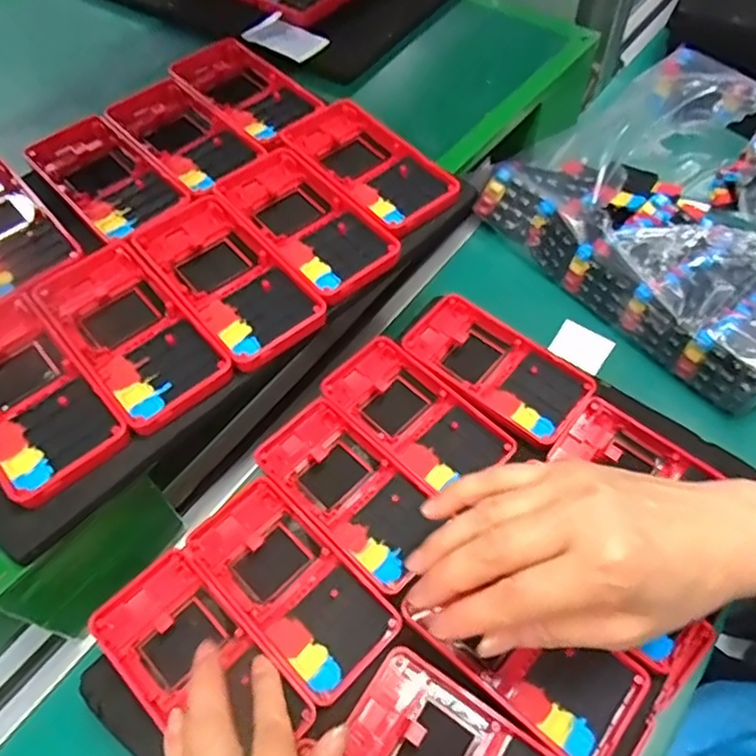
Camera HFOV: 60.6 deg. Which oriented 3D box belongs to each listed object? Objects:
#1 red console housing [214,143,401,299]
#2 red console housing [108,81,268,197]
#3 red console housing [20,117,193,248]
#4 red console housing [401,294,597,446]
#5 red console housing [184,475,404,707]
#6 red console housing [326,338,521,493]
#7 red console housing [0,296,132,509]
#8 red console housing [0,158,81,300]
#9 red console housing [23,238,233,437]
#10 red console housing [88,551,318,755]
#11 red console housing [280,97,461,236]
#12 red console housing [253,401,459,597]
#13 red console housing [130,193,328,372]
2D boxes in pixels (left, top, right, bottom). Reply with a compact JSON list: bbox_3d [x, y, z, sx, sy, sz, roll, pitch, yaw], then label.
[{"bbox_3d":[-0.046,-0.099,0.405,0.061,0.014,0.124,-35,62,-20],"label":"red console housing"},{"bbox_3d":[-0.136,-0.167,0.459,0.060,0.024,0.120,-38,63,-21],"label":"red console housing"},{"bbox_3d":[-0.182,-0.136,0.430,0.061,0.008,0.117,-37,63,-21],"label":"red console housing"},{"bbox_3d":[0.078,-0.010,0.434,0.124,0.011,0.062,36,64,23],"label":"red console housing"},{"bbox_3d":[-0.050,0.111,0.358,0.124,0.012,0.062,39,66,24],"label":"red console housing"},{"bbox_3d":[0.022,0.022,0.413,0.061,0.011,0.120,-40,64,-22],"label":"red console housing"},{"bbox_3d":[-0.188,0.008,0.343,0.061,0.018,0.127,-37,63,-21],"label":"red console housing"},{"bbox_3d":[-0.240,-0.096,0.406,0.058,0.012,0.125,-37,62,-20],"label":"red console housing"},{"bbox_3d":[-0.138,-0.026,0.362,0.061,0.016,0.124,-37,61,-21],"label":"red console housing"},{"bbox_3d":[-0.094,0.149,0.338,0.123,0.017,0.060,38,64,25],"label":"red console housing"},{"bbox_3d":[-0.008,-0.142,0.435,0.063,0.019,0.126,-35,62,-20],"label":"red console housing"},{"bbox_3d":[-0.017,0.065,0.389,0.122,0.011,0.059,39,66,24],"label":"red console housing"},{"bbox_3d":[-0.090,-0.059,0.385,0.061,0.023,0.131,-36,60,-21],"label":"red console housing"}]

